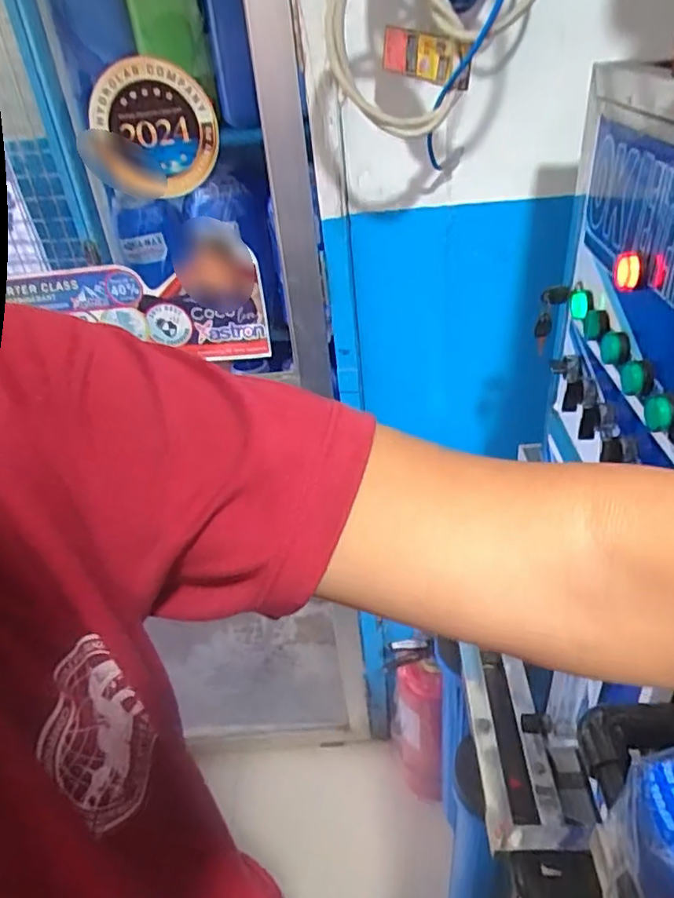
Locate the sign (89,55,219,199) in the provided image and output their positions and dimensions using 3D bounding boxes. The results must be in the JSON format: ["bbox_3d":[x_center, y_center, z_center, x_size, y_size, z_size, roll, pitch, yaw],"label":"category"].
[{"bbox_3d":[-0.214,-0.372,0.719,0.143,0.142,0.017,-6,41,4],"label":"sign"}]

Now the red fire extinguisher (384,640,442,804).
[{"bbox_3d":[0.156,0.543,1.224,0.103,0.379,0.106,0,35,8],"label":"red fire extinguisher"}]

